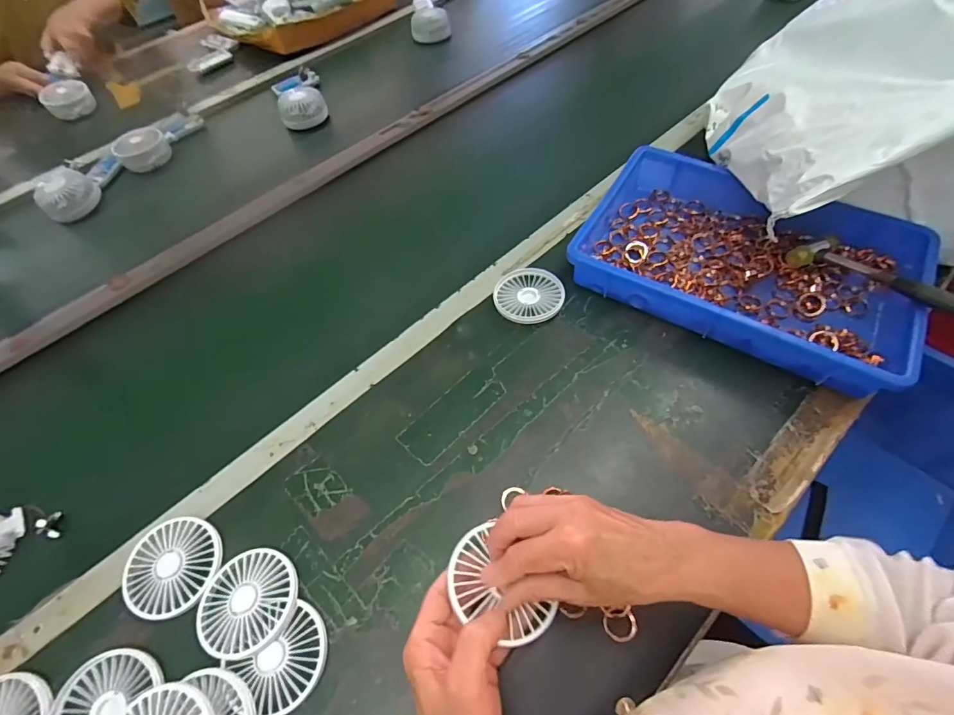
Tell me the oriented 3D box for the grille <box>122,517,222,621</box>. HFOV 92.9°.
[{"bbox_3d":[-0.293,0.199,0.435,0.093,0.015,0.084,17,60,15],"label":"grille"}]

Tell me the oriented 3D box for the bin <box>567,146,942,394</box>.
[{"bbox_3d":[0.329,-0.126,0.567,0.363,0.065,0.263,28,64,20],"label":"bin"}]

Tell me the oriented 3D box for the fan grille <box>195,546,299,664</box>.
[{"bbox_3d":[-0.207,0.219,0.409,0.086,0.011,0.084,-7,57,0],"label":"fan grille"}]

